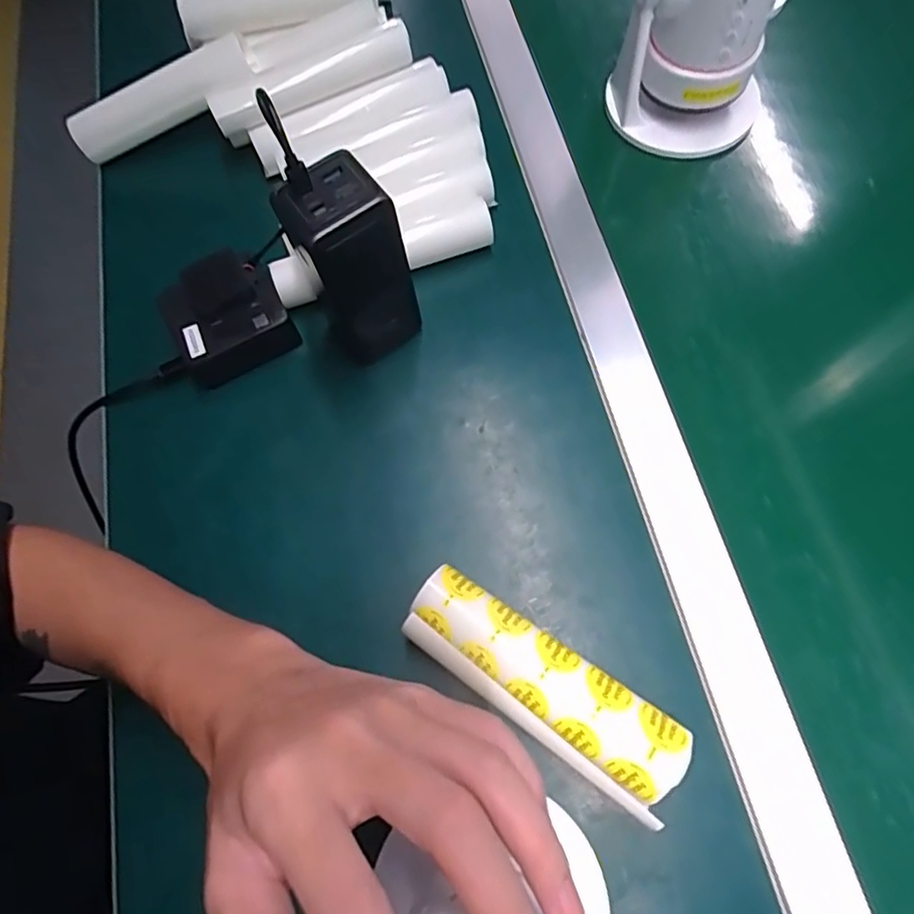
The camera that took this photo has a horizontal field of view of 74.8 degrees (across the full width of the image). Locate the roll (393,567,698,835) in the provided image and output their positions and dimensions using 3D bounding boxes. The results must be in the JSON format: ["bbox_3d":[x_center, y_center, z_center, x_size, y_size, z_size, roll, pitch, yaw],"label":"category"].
[{"bbox_3d":[0.046,0.125,0.332,0.157,0.042,0.049,33,77,15],"label":"roll"}]

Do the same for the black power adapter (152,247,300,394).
[{"bbox_3d":[-0.163,-0.099,0.422,0.078,0.050,0.068,-26,71,-7],"label":"black power adapter"}]

